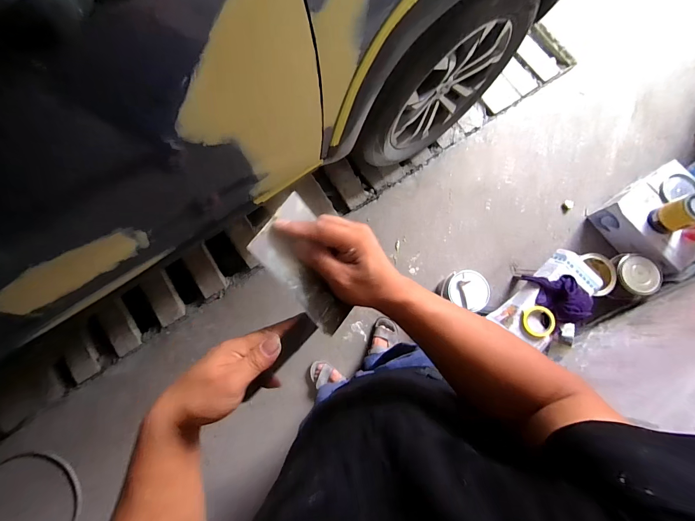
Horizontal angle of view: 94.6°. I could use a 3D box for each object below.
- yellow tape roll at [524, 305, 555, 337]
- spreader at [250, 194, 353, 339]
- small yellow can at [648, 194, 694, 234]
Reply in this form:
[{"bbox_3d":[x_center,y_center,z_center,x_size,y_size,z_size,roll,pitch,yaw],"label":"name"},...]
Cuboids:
[{"bbox_3d":[0.631,0.200,1.057,0.096,0.030,0.101,0,81,-1],"label":"yellow tape roll"},{"bbox_3d":[-0.035,0.006,0.325,0.073,0.008,0.130,-46,108,-26],"label":"spreader"},{"bbox_3d":[1.182,-0.162,1.146,0.097,0.164,0.101,0,81,-1],"label":"small yellow can"}]

